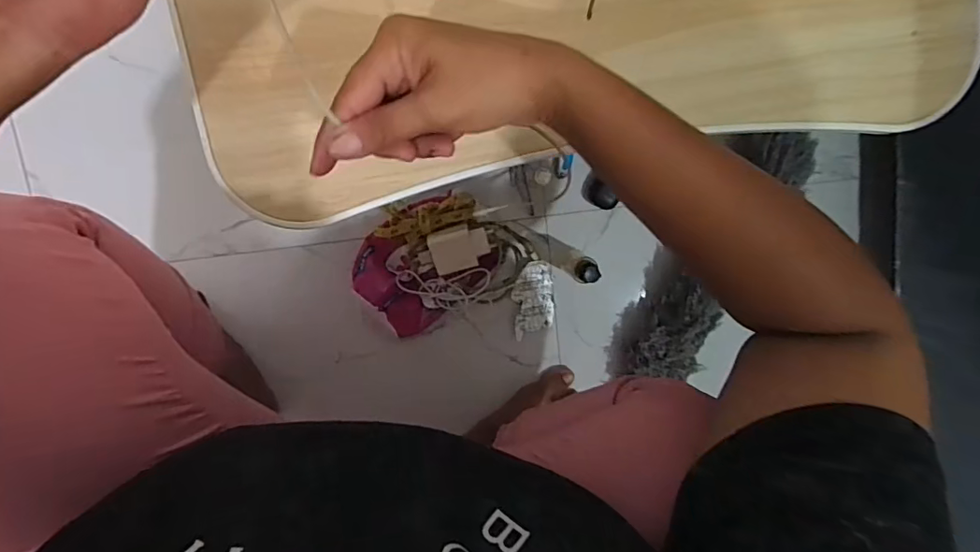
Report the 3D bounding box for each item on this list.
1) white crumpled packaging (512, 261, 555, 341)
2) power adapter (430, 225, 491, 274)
[{"bbox_3d":[0.056,0.030,0.659,0.051,0.014,0.095,-3,99,-4],"label":"white crumpled packaging"},{"bbox_3d":[-0.035,-0.032,0.618,0.066,0.018,0.052,-14,99,-2],"label":"power adapter"}]

